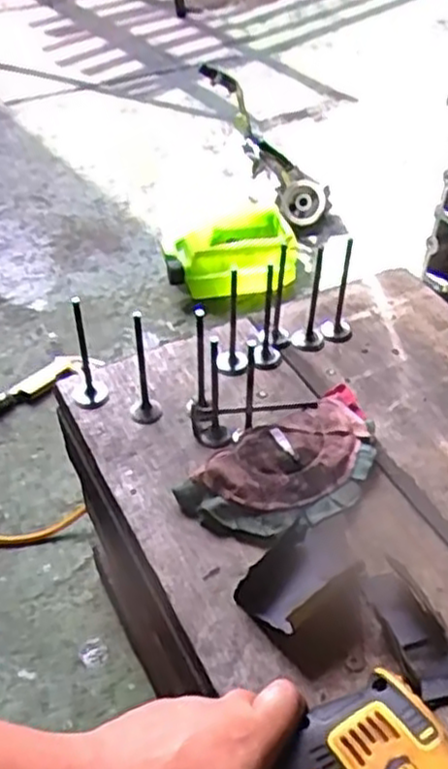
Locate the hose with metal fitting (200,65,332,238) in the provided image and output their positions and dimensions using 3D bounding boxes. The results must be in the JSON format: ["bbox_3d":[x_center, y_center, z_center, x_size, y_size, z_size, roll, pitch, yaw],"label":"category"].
[{"bbox_3d":[0.068,-0.422,1.343,0.102,0.364,0.121,-22,37,30],"label":"hose with metal fitting"}]

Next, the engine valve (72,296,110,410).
[{"bbox_3d":[-0.123,-0.031,0.639,0.030,0.112,0.039,-11,46,-11],"label":"engine valve"}]

